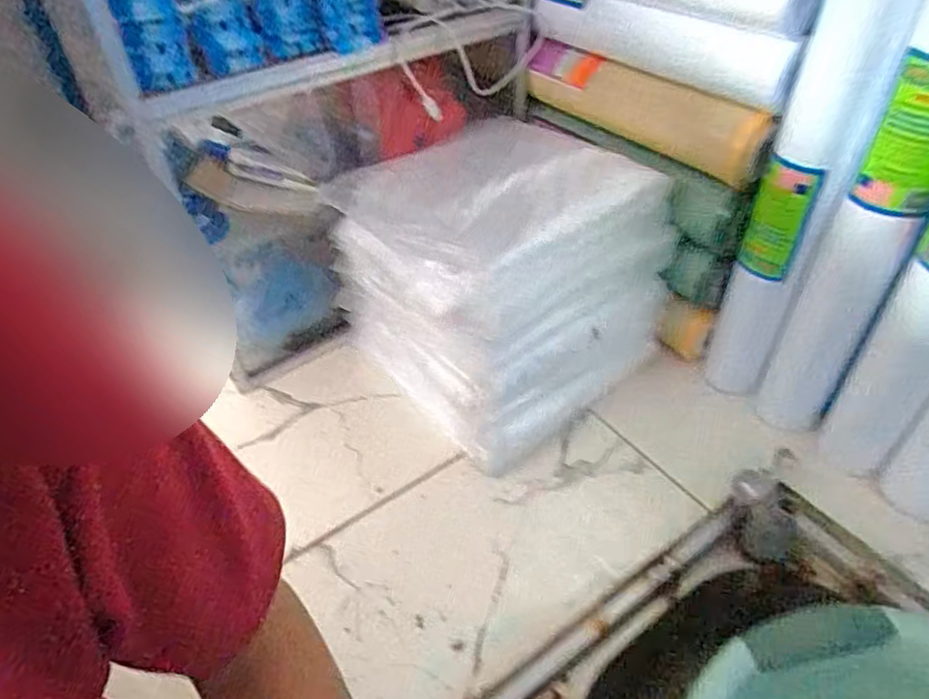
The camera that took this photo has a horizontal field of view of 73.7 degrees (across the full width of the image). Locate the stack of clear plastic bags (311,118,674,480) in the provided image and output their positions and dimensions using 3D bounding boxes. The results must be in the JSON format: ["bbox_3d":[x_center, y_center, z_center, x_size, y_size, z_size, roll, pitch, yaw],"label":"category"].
[{"bbox_3d":[0.033,-0.072,0.649,0.248,0.229,0.269,-31,51,-27],"label":"stack of clear plastic bags"}]

